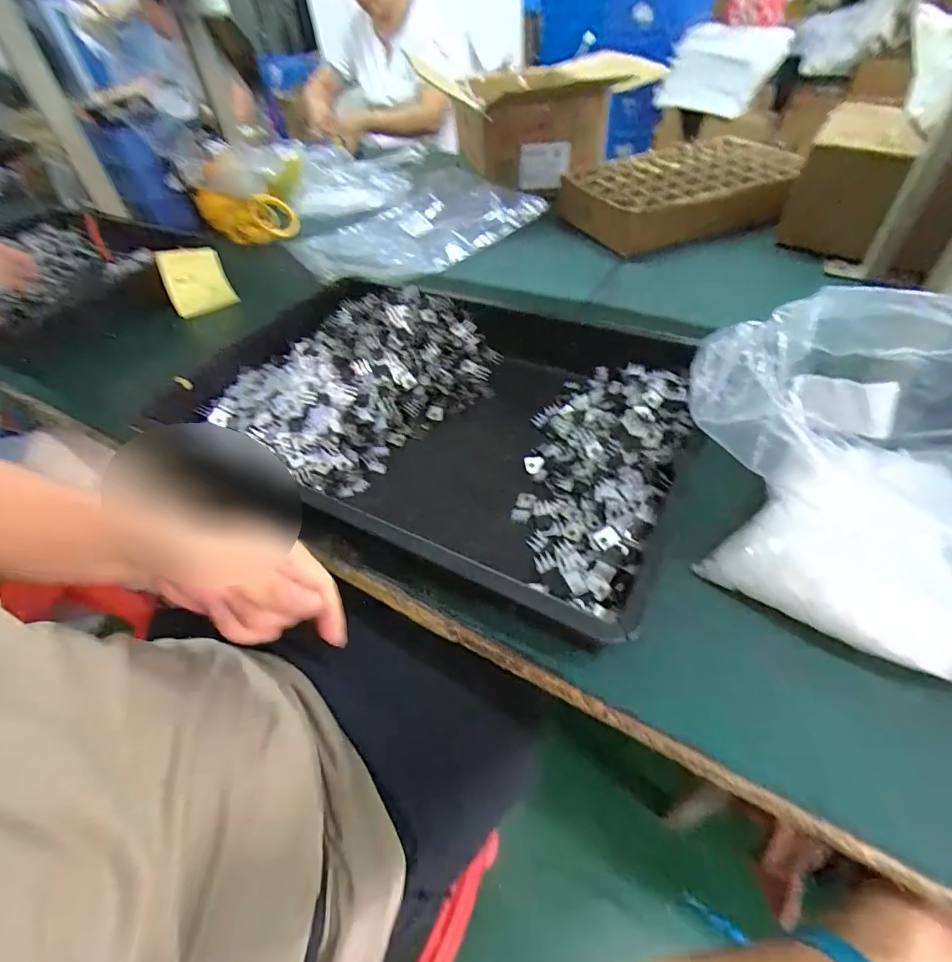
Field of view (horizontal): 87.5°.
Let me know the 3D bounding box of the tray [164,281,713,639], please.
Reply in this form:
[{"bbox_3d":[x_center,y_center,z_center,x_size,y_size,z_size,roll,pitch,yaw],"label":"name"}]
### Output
[{"bbox_3d":[-0.037,-0.074,0.542,0.507,0.072,0.353,20,52,23],"label":"tray"}]

